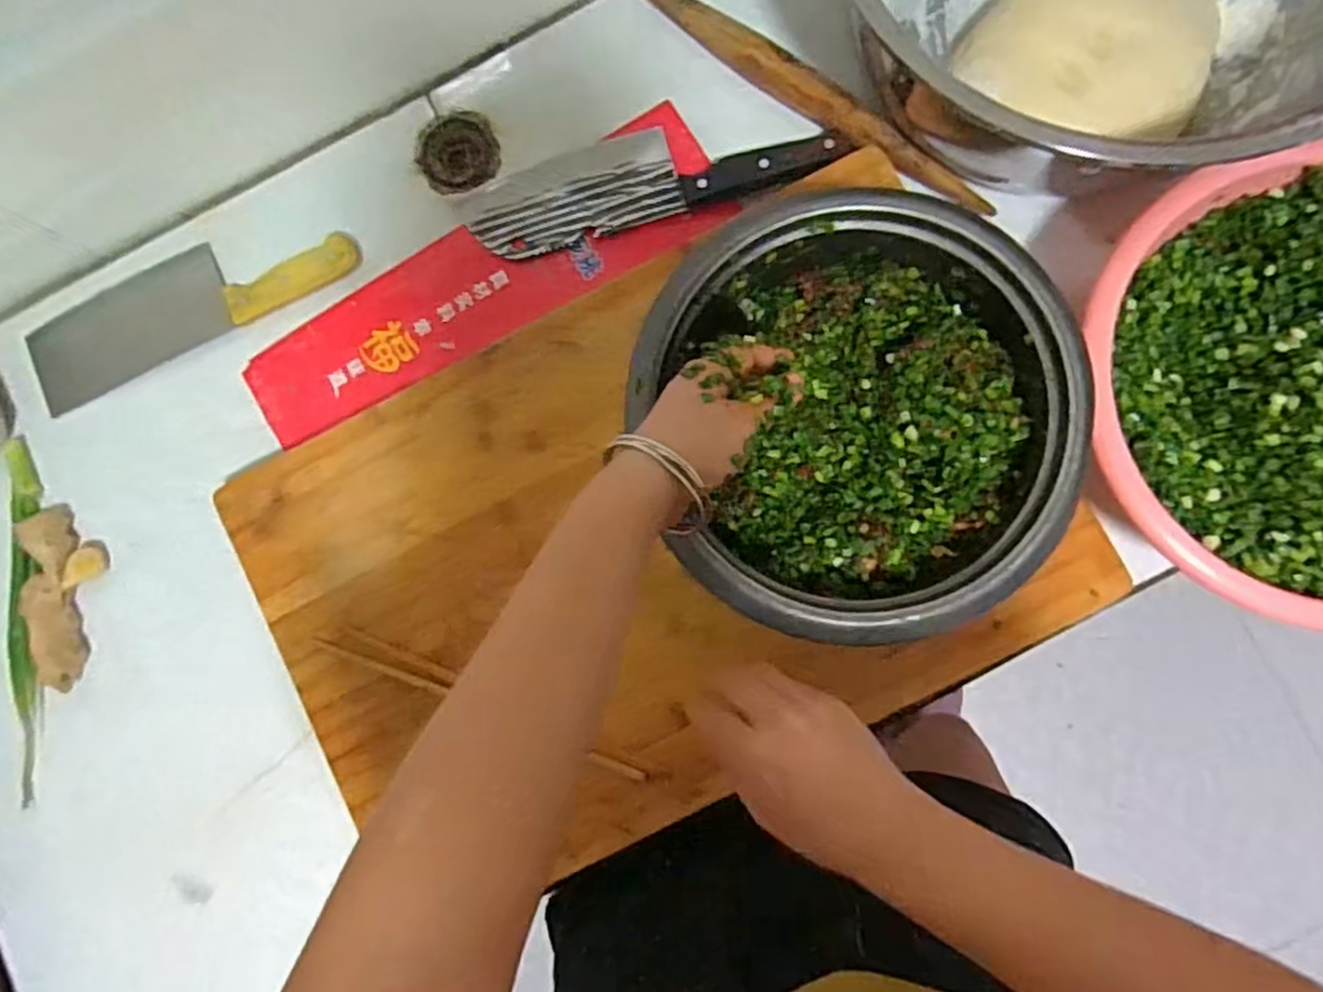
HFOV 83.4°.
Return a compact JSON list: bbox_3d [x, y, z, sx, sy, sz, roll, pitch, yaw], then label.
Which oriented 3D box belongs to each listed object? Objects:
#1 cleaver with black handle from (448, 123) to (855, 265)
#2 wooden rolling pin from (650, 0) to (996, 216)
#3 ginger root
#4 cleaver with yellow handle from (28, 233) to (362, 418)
[{"bbox_3d":[-0.014,-0.248,0.575,0.286,0.017,0.076,-13,83,3],"label":"cleaver with black handle"},{"bbox_3d":[0.105,-0.310,0.562,0.329,0.024,0.031,39,89,7],"label":"wooden rolling pin"},{"bbox_3d":[-0.462,0.075,0.576,0.056,0.027,0.140,-14,83,3],"label":"ginger root"},{"bbox_3d":[-0.386,-0.156,0.607,0.289,0.025,0.070,-23,83,2],"label":"cleaver with yellow handle"}]

